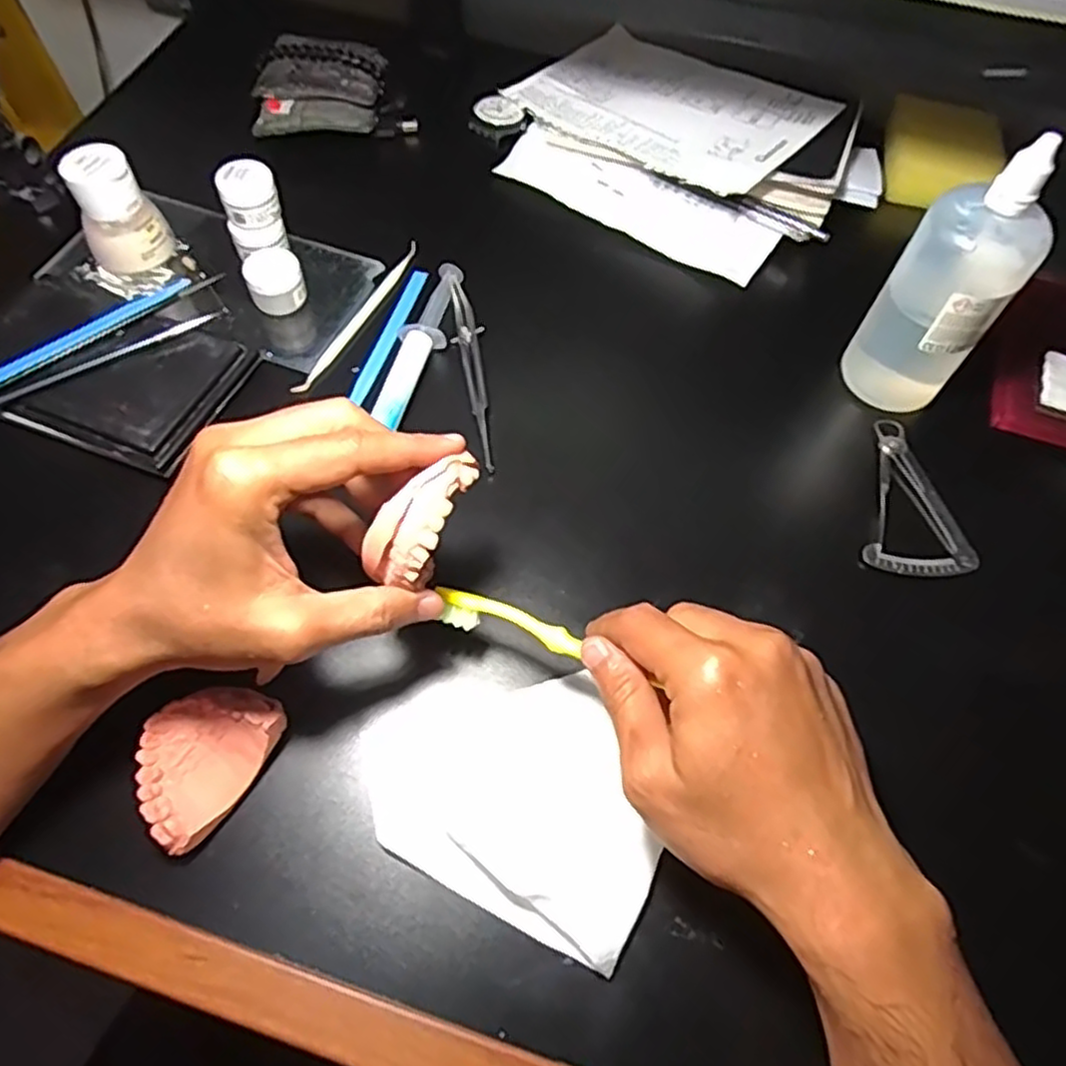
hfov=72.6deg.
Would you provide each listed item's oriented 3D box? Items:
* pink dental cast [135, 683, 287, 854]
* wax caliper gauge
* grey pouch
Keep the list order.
[{"bbox_3d":[-0.146,0.098,0.320,0.047,0.020,0.068,32,65,14],"label":"pink dental cast"},{"bbox_3d":[0.220,-0.019,0.415,0.058,0.006,0.100,11,62,4],"label":"wax caliper gauge"},{"bbox_3d":[-0.157,-0.332,0.542,0.084,0.033,0.095,6,62,1],"label":"grey pouch"}]

